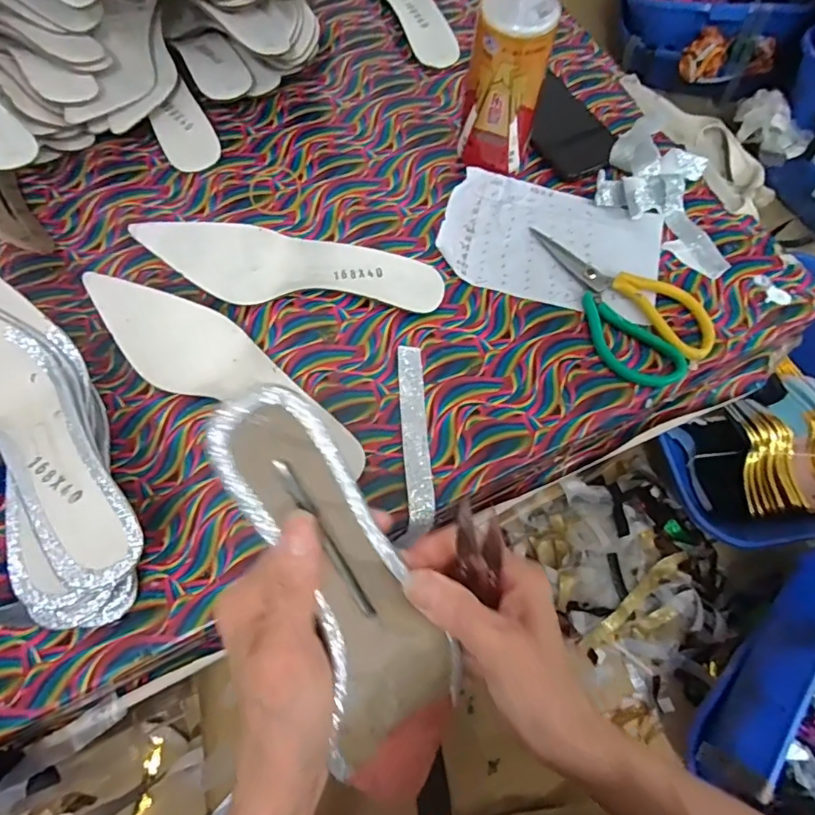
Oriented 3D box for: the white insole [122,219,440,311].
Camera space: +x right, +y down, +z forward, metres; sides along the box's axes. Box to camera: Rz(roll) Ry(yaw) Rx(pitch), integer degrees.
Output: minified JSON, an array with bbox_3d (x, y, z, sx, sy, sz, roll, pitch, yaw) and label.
[{"bbox_3d":[-0.091,-0.127,0.456,0.247,0.059,0.069,2,67,-1],"label":"white insole"}]

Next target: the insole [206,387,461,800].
[{"bbox_3d":[-0.030,0.093,0.260,0.065,0.028,0.214,-25,95,-14],"label":"insole"}]

